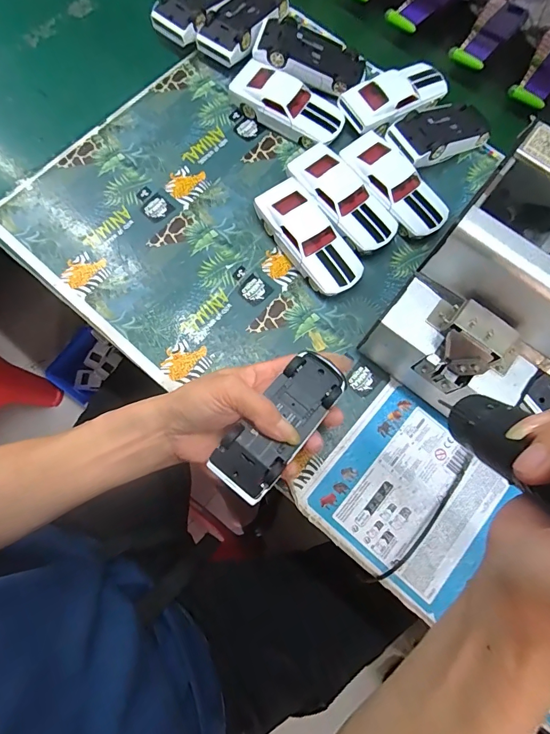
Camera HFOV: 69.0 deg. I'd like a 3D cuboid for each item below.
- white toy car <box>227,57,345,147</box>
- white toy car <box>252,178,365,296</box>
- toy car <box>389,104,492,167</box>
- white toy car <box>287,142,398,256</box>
[{"bbox_3d":[0.016,-0.293,0.446,0.126,0.034,0.056,33,75,5],"label":"white toy car"},{"bbox_3d":[0.035,-0.130,0.407,0.053,0.032,0.127,-35,79,-12],"label":"white toy car"},{"bbox_3d":[0.183,-0.256,0.441,0.117,0.031,0.057,-26,79,-19],"label":"toy car"},{"bbox_3d":[0.071,-0.174,0.419,0.054,0.031,0.126,-40,81,-13],"label":"white toy car"}]

